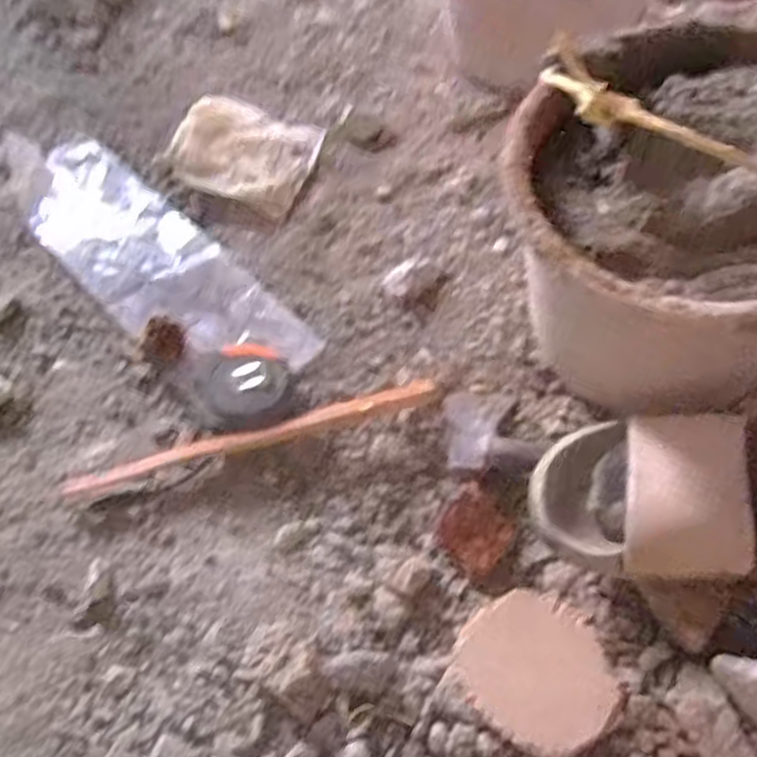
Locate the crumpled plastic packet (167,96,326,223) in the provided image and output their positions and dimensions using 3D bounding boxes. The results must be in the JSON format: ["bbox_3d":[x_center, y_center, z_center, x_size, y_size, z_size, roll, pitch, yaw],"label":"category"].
[{"bbox_3d":[-0.126,-0.222,0.750,0.126,0.030,0.116,16,59,9],"label":"crumpled plastic packet"}]

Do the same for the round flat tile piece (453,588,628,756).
[{"bbox_3d":[0.103,0.186,0.505,0.092,0.014,0.098,0,58,0],"label":"round flat tile piece"}]

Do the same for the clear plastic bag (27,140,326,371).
[{"bbox_3d":[-0.193,-0.100,0.678,0.334,0.017,0.108,39,66,22],"label":"clear plastic bag"}]

